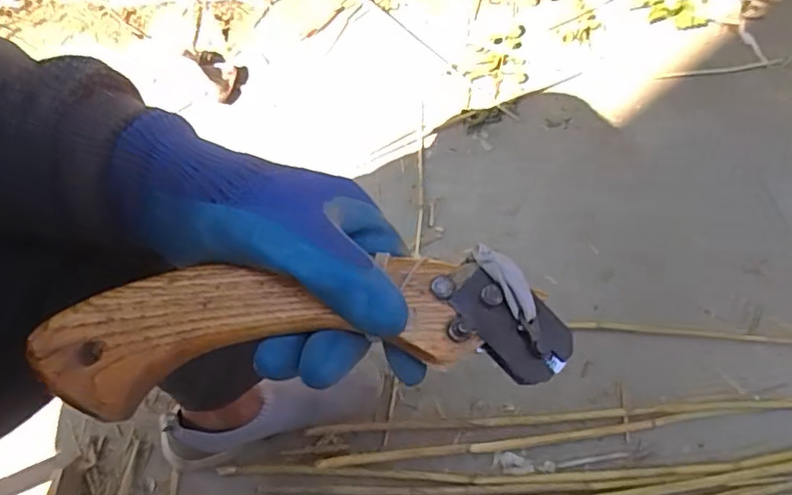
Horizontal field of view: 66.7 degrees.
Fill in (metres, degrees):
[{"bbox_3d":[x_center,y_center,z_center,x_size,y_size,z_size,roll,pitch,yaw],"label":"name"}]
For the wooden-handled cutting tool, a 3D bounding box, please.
[{"bbox_3d":[-0.037,0.034,0.251,0.215,0.025,0.054,-2,61,-4],"label":"wooden-handled cutting tool"}]

